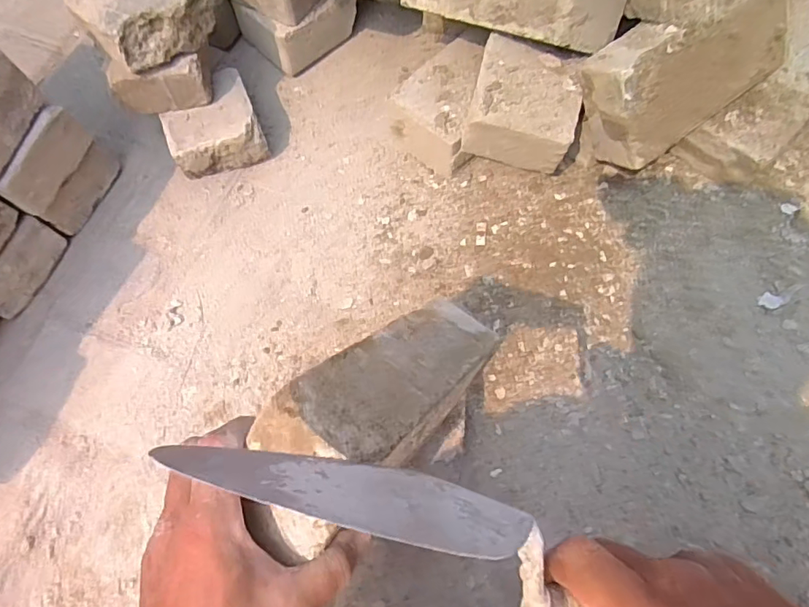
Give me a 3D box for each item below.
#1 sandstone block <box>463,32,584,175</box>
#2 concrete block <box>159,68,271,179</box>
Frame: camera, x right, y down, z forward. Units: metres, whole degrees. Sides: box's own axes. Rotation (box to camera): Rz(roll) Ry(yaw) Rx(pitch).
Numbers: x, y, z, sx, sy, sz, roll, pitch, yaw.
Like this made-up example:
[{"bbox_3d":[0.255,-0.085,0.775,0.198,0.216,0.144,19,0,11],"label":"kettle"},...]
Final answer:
[{"bbox_3d":[0.123,-0.202,0.537,0.109,0.071,0.096,15,69,9],"label":"sandstone block"},{"bbox_3d":[-0.227,-0.208,0.625,0.103,0.063,0.098,-24,69,-7],"label":"concrete block"}]

